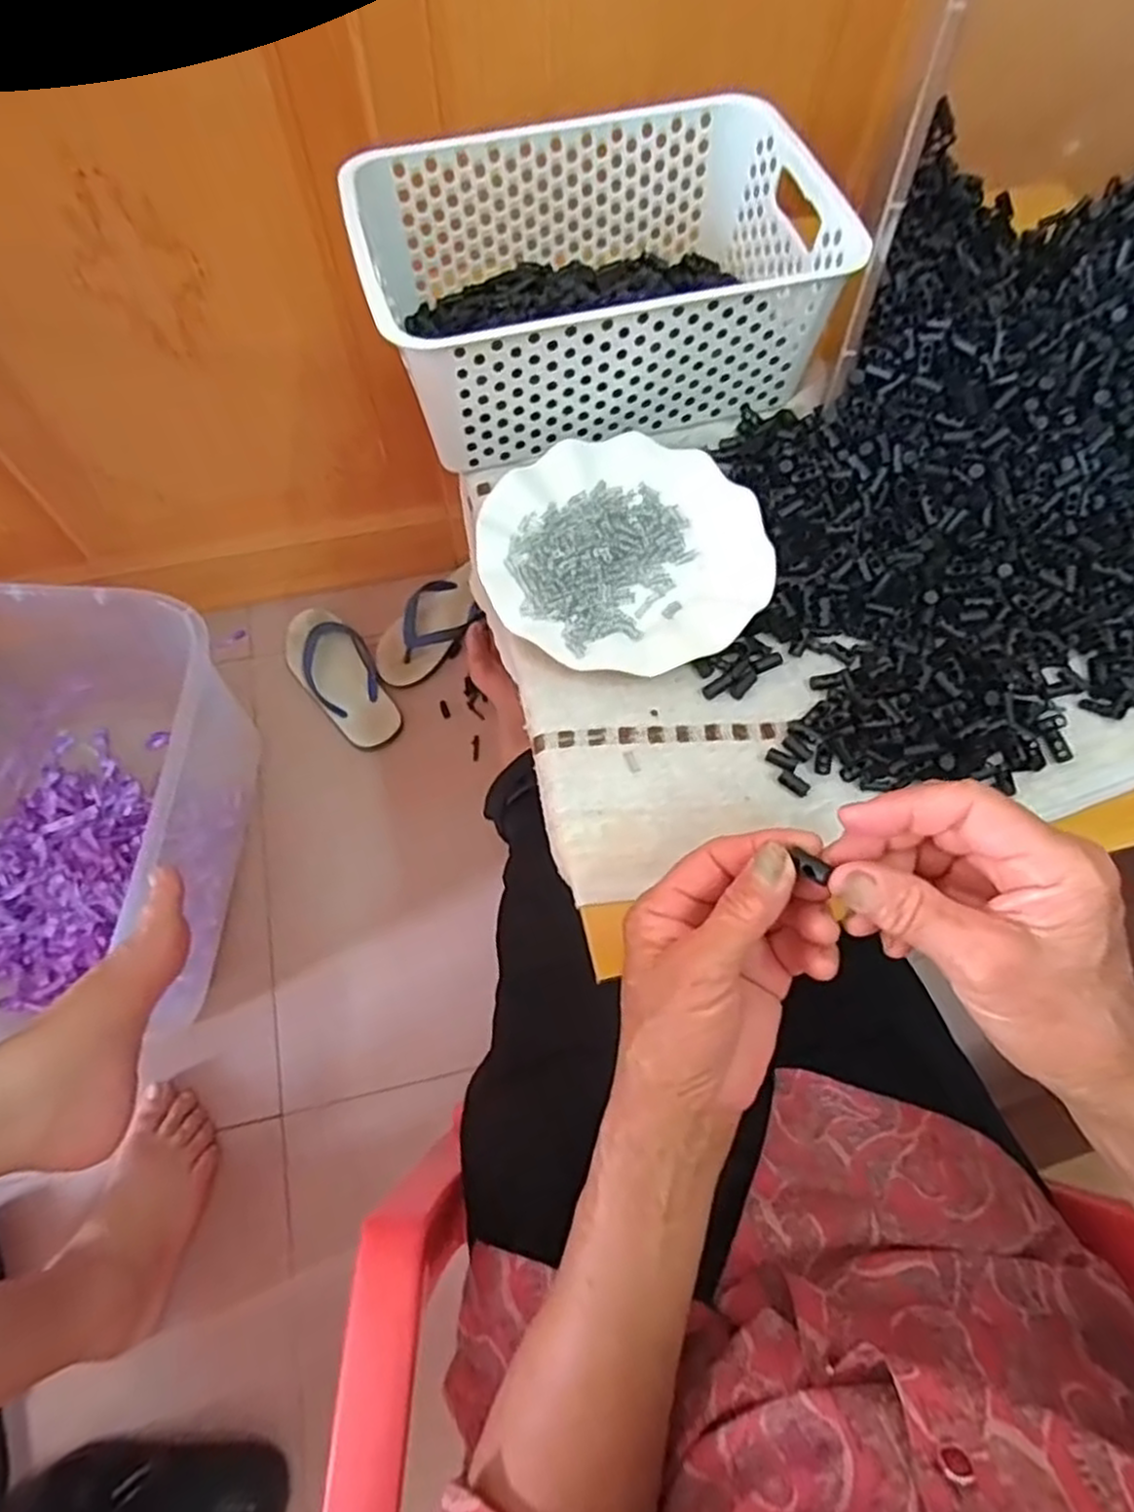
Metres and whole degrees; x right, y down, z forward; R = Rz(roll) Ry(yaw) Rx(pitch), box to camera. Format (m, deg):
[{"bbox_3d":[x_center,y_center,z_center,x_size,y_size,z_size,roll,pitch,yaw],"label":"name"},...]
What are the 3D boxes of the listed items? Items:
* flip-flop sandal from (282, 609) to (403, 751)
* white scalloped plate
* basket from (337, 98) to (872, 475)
[{"bbox_3d":[-0.313,-0.116,1.013,0.101,0.034,0.229,-38,73,-16],"label":"flip-flop sandal"},{"bbox_3d":[0.037,-0.137,0.480,0.179,0.016,0.177,1,67,-1],"label":"white scalloped plate"},{"bbox_3d":[0.018,-0.337,0.520,0.304,0.102,0.201,-15,68,-8],"label":"basket"}]

